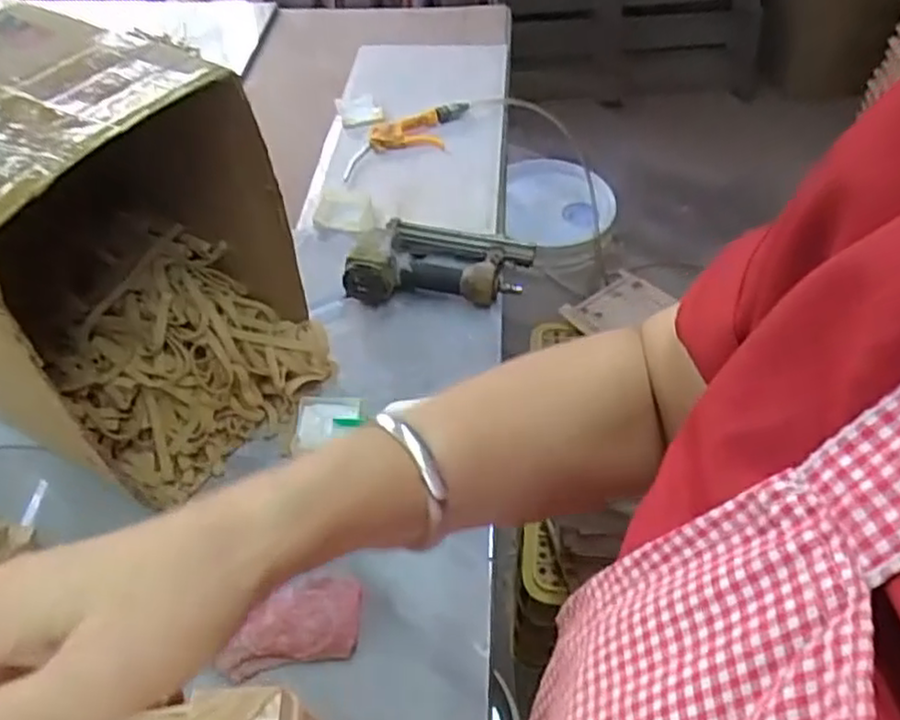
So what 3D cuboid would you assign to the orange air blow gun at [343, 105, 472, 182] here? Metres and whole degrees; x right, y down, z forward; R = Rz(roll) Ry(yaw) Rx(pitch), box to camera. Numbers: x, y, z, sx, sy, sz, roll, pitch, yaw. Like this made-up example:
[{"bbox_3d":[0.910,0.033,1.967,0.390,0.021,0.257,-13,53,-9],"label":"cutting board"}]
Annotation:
[{"bbox_3d":[-0.070,-0.373,1.184,0.267,0.051,0.075,-33,56,-25],"label":"orange air blow gun"}]

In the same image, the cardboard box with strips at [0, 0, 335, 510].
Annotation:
[{"bbox_3d":[-0.330,-0.087,0.704,0.287,0.388,0.286,26,54,22],"label":"cardboard box with strips"}]

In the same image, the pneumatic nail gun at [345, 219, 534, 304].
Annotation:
[{"bbox_3d":[-0.010,-0.140,0.955,0.243,0.064,0.138,2,49,3],"label":"pneumatic nail gun"}]

